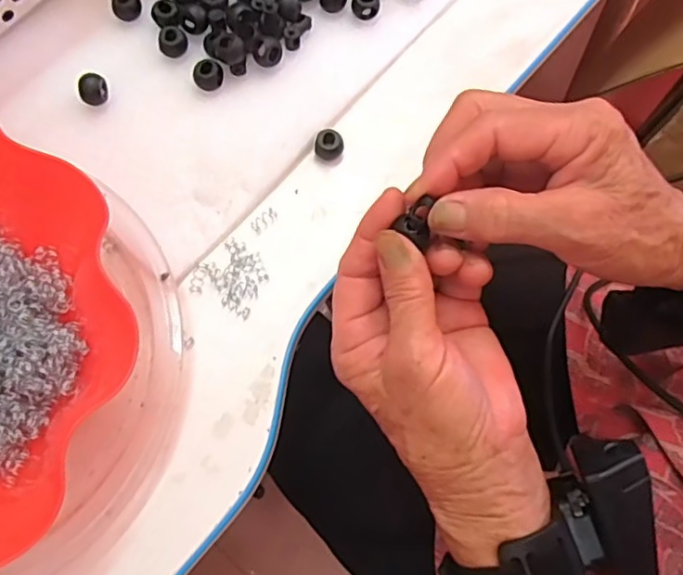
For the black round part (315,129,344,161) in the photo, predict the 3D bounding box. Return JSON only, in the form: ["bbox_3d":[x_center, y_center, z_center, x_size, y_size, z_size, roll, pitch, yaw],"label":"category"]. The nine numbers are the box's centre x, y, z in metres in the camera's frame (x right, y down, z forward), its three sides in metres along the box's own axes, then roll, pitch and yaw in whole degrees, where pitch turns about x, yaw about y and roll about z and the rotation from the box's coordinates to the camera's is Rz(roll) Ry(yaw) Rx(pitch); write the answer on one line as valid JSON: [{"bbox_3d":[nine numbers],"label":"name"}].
[{"bbox_3d":[-0.007,-0.085,0.356,0.017,0.012,0.016,1,72,-2],"label":"black round part"}]

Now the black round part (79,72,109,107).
[{"bbox_3d":[-0.145,-0.115,0.348,0.013,0.014,0.014,1,72,-2],"label":"black round part"}]

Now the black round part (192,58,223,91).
[{"bbox_3d":[-0.080,-0.127,0.357,0.016,0.011,0.015,1,72,-2],"label":"black round part"}]

